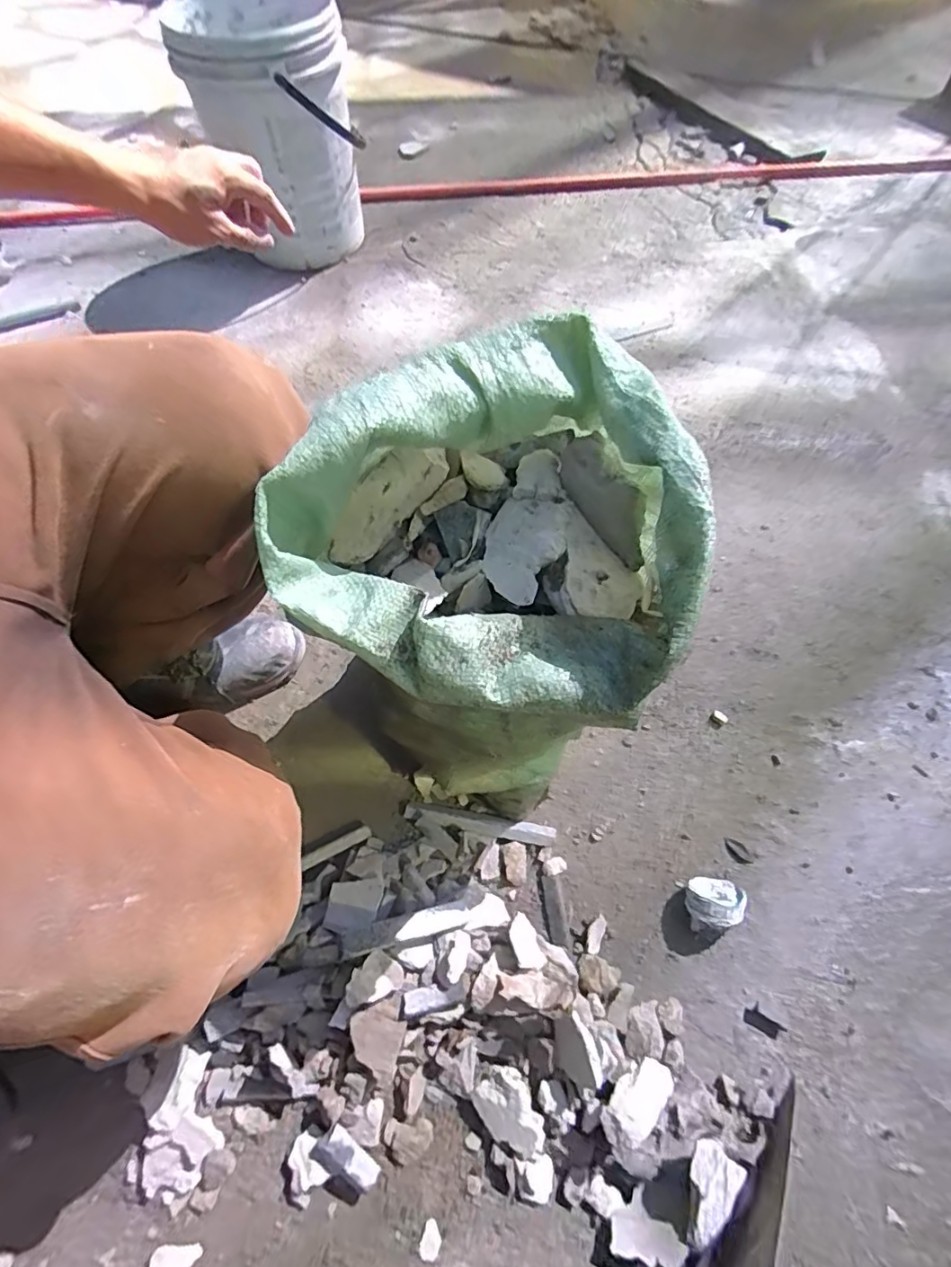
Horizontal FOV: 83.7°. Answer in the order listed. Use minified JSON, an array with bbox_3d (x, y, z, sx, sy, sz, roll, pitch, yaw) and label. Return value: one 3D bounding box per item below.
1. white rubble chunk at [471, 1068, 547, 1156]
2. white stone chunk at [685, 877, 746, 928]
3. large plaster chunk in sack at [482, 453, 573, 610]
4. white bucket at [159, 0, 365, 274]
[{"bbox_3d":[0.031,0.401,0.444,0.044,0.024,0.061,-35,65,-16],"label":"white rubble chunk"},{"bbox_3d":[0.230,0.260,0.516,0.051,0.050,0.043,4,61,5],"label":"white stone chunk"},{"bbox_3d":[0.038,-0.077,0.376,0.055,0.019,0.114,13,81,10],"label":"large plaster chunk in sack"},{"bbox_3d":[-0.379,-0.976,1.047,0.267,0.346,0.330,-13,61,-5],"label":"white bucket"}]

